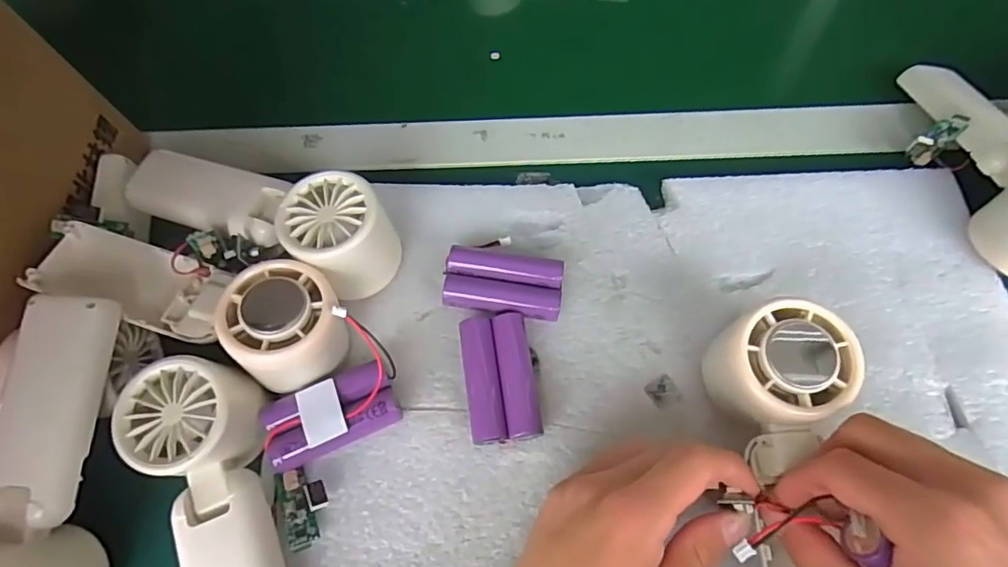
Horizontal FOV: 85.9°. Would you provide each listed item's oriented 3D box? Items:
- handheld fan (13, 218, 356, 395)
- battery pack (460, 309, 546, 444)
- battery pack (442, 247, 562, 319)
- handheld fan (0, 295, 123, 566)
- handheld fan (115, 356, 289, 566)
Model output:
[{"bbox_3d":[-0.161,0.007,0.290,0.170,0.046,0.059,18,66,12],"label":"handheld fan"},{"bbox_3d":[-0.002,0.051,0.290,0.036,0.016,0.066,-9,64,-1],"label":"battery pack"},{"bbox_3d":[0.000,0.001,0.310,0.065,0.020,0.037,6,65,6],"label":"battery pack"},{"bbox_3d":[-0.215,0.088,0.251,0.066,0.046,0.164,11,71,-21],"label":"handheld fan"},{"bbox_3d":[-0.131,0.115,0.257,0.052,0.039,0.159,-21,77,-7],"label":"handheld fan"}]

